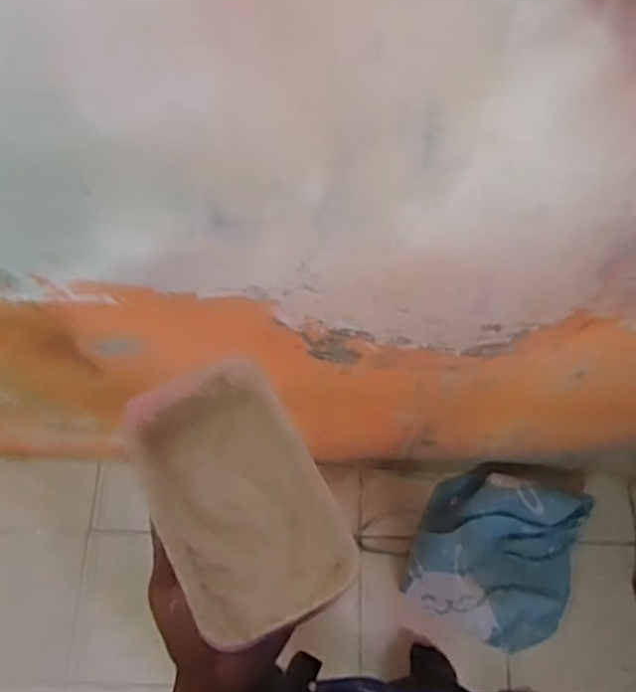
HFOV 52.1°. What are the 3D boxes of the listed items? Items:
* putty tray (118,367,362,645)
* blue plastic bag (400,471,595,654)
[{"bbox_3d":[-0.059,0.107,0.478,0.118,0.045,0.189,-27,69,-11],"label":"putty tray"},{"bbox_3d":[0.388,0.451,1.421,0.347,0.095,0.350,21,68,10],"label":"blue plastic bag"}]

